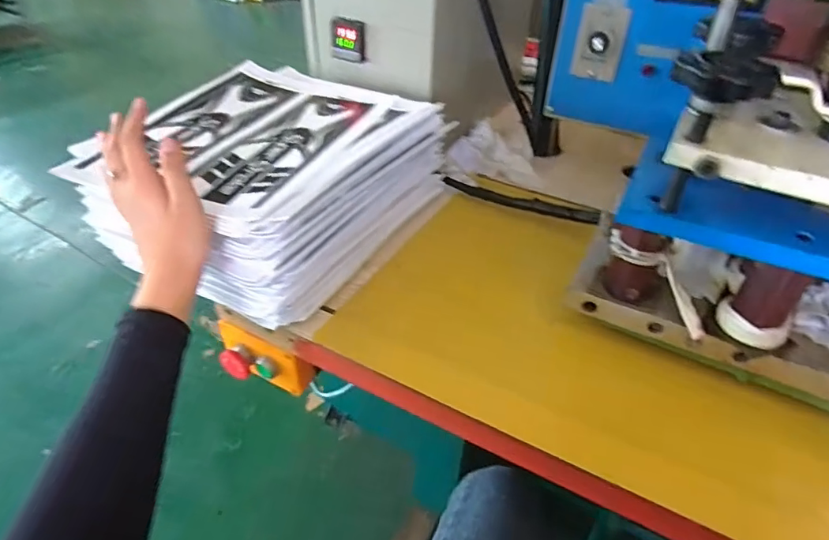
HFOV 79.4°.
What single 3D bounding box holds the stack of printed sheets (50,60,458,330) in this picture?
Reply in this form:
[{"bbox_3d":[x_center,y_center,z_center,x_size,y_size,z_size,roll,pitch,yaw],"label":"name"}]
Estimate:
[{"bbox_3d":[-0.153,-0.112,0.589,0.270,0.127,0.331,17,41,20],"label":"stack of printed sheets"}]

